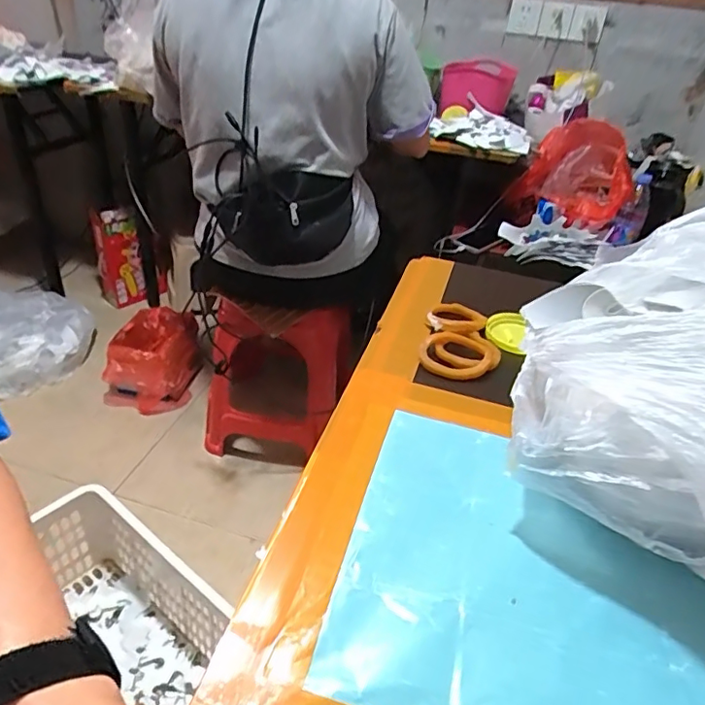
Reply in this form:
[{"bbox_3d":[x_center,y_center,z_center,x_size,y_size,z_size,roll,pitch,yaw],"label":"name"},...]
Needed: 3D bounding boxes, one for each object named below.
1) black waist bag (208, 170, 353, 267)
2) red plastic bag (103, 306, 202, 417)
[{"bbox_3d":[-0.126,-0.249,1.019,0.254,0.156,0.093,-3,35,-13],"label":"black waist bag"},{"bbox_3d":[-0.559,0.028,1.574,0.219,0.193,0.266,10,34,5],"label":"red plastic bag"}]

